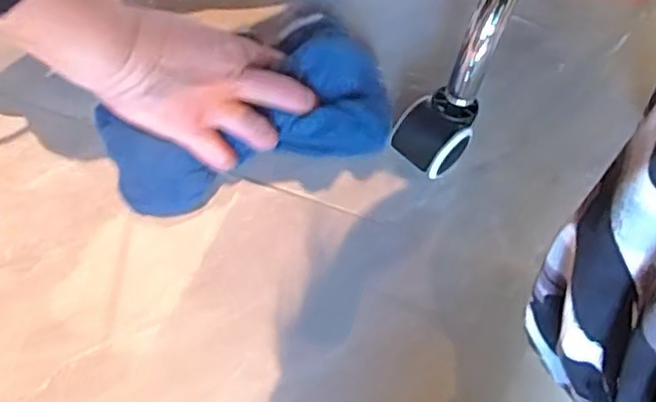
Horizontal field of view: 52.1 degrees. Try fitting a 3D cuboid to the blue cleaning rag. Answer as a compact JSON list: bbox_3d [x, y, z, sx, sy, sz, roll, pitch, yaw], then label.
[{"bbox_3d":[-0.051,-0.061,0.496,0.215,0.051,0.124,-27,66,-20],"label":"blue cleaning rag"}]

